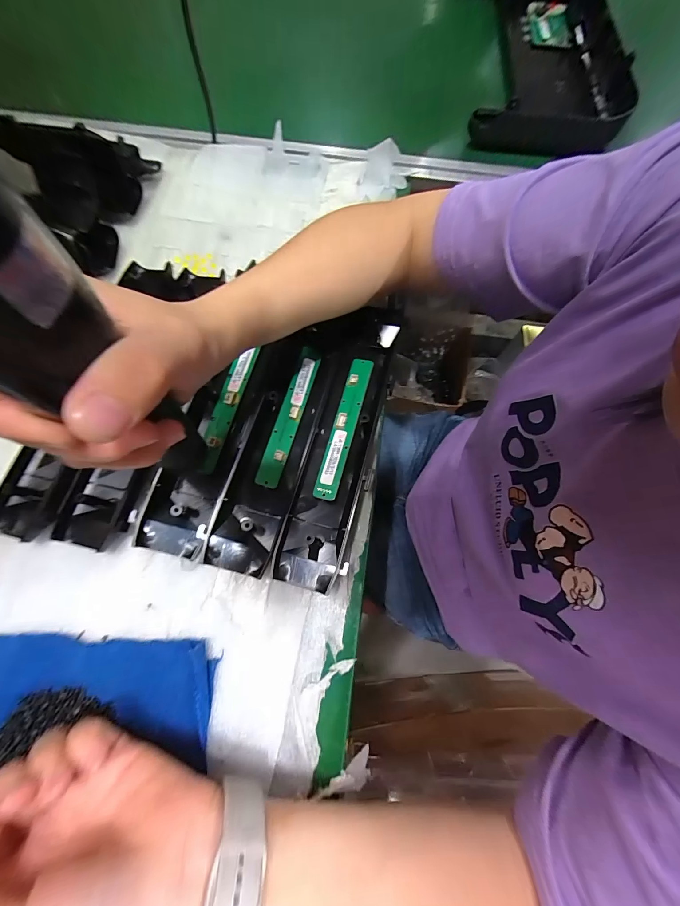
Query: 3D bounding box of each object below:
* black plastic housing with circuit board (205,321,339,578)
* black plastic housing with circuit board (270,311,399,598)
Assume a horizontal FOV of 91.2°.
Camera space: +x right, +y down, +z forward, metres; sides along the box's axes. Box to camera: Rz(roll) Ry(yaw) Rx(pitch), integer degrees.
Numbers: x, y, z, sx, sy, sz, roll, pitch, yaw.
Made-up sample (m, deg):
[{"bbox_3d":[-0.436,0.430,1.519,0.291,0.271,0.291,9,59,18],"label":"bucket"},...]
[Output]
[{"bbox_3d":[-0.053,-0.019,0.288,0.054,0.023,0.232,14,71,6],"label":"black plastic housing with circuit board"},{"bbox_3d":[0.006,-0.021,0.301,0.056,0.021,0.267,13,71,5],"label":"black plastic housing with circuit board"}]

